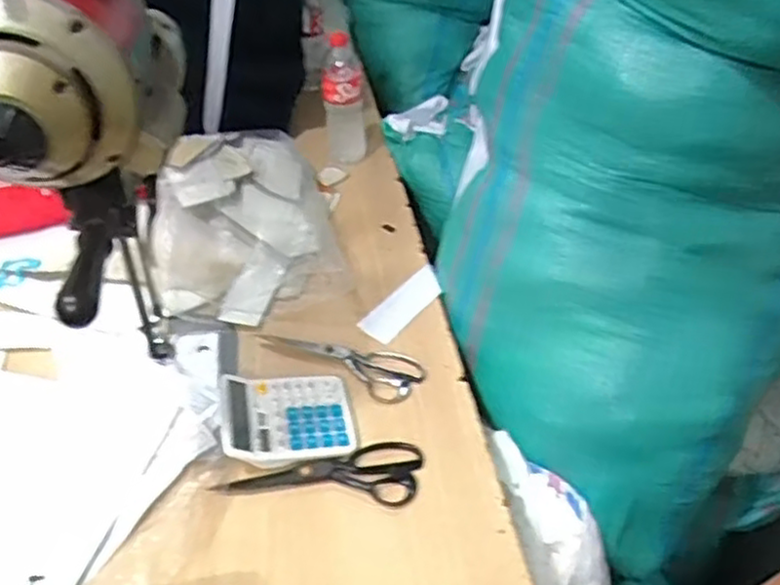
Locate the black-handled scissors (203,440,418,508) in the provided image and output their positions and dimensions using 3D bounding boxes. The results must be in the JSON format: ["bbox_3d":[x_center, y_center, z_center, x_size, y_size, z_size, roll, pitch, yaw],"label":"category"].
[{"bbox_3d":[-0.074,0.187,0.781,0.212,0.015,0.075,2,36,4],"label":"black-handled scissors"}]

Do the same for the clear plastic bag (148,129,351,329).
[{"bbox_3d":[-0.224,-0.121,1.109,0.270,0.103,0.403,-8,37,-10],"label":"clear plastic bag"}]

